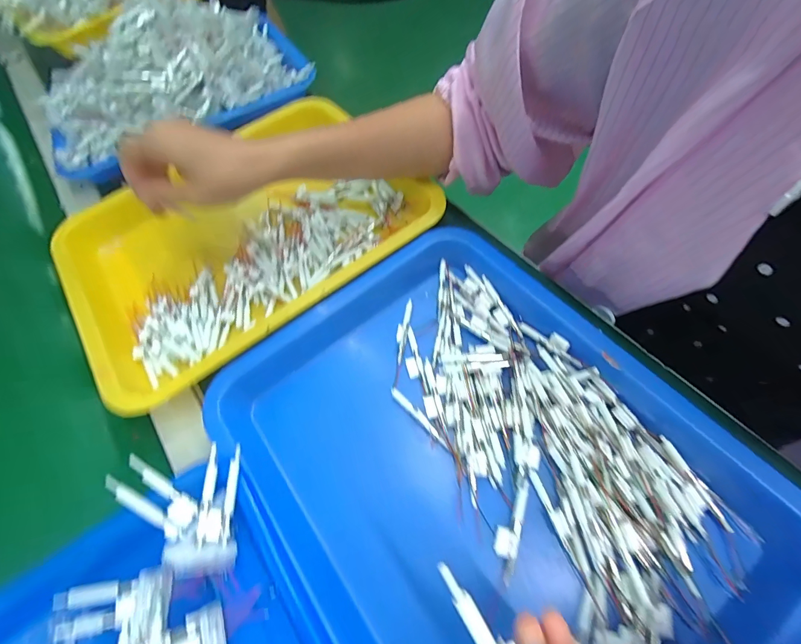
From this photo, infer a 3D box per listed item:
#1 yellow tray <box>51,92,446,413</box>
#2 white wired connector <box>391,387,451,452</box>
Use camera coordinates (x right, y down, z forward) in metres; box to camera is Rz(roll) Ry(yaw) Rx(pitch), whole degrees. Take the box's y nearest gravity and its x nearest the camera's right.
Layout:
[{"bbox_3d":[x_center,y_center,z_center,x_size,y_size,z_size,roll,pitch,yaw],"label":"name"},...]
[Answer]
[{"bbox_3d":[-0.149,-0.089,0.391,0.341,0.055,0.259,-36,62,-13],"label":"yellow tray"},{"bbox_3d":[0.013,0.070,0.280,0.007,0.009,0.060,-40,63,-15],"label":"white wired connector"}]

